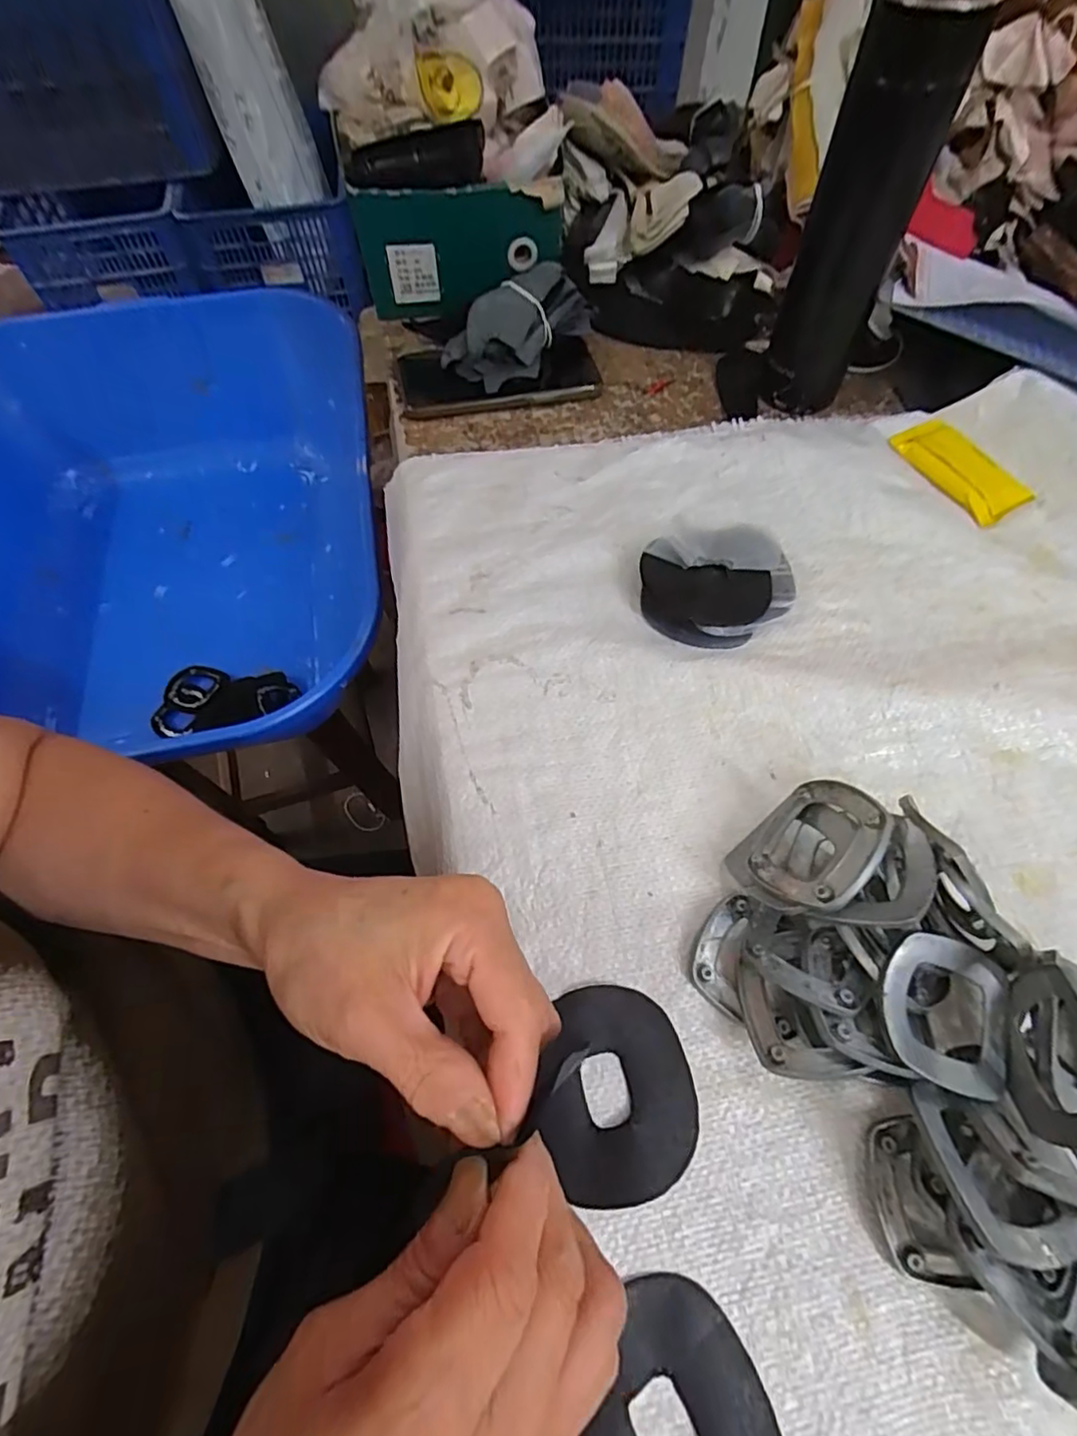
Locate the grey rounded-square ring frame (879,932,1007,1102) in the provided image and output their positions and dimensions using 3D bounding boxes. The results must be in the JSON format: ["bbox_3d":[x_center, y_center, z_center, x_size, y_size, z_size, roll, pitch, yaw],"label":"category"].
[{"bbox_3d":[0.172,0.125,0.258,0.058,0.023,0.057,14,62,8],"label":"grey rounded-square ring frame"}]

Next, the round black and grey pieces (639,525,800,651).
[{"bbox_3d":[0.116,-0.085,0.392,0.093,0.025,0.075,-8,62,-4],"label":"round black and grey pieces"}]

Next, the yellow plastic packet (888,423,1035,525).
[{"bbox_3d":[0.315,-0.188,0.454,0.052,0.008,0.100,-24,64,-12],"label":"yellow plastic packet"}]

